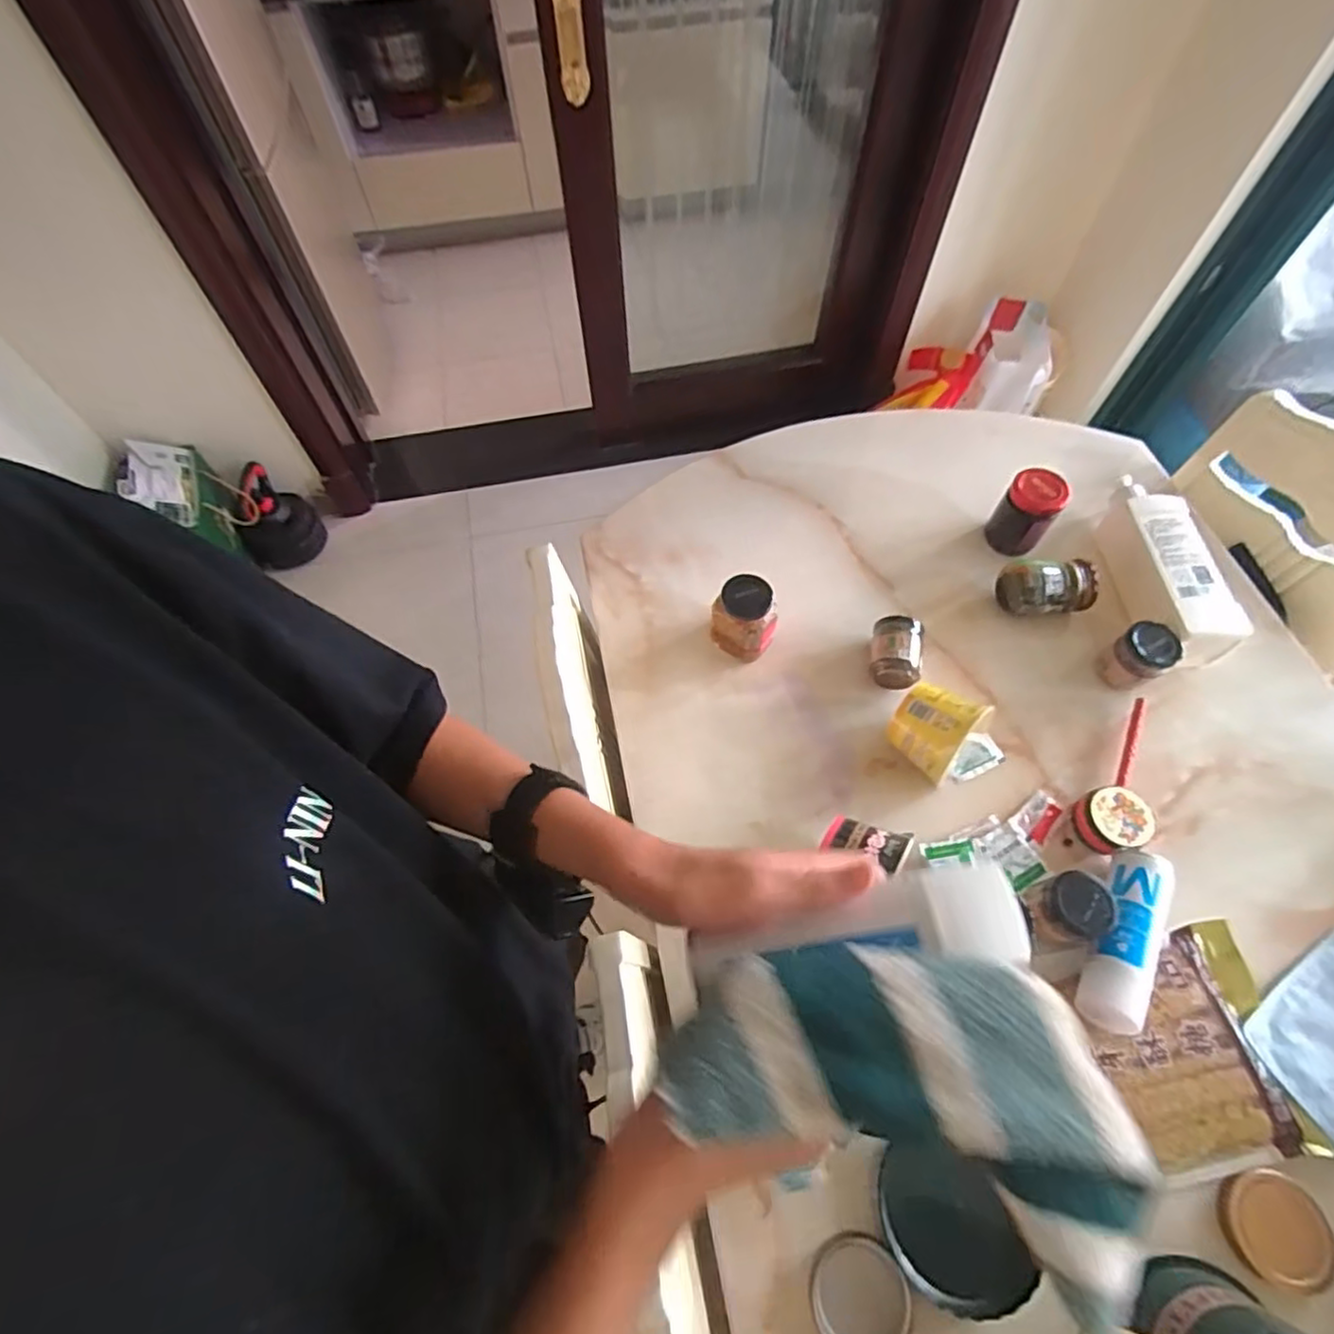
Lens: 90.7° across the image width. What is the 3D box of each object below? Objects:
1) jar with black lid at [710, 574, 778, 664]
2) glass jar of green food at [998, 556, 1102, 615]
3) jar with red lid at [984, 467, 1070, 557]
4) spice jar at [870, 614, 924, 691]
[{"bbox_3d":[0.091,-0.056,0.769,0.063,0.089,0.059,0,62,1],"label":"jar with black lid"},{"bbox_3d":[0.467,-0.096,0.815,0.108,0.059,0.067,-1,62,1],"label":"glass jar of green food"},{"bbox_3d":[0.461,-0.195,0.849,0.065,0.102,0.067,0,62,1],"label":"jar with red lid"},{"bbox_3d":[0.266,-0.014,0.773,0.058,0.056,0.078,11,62,7],"label":"spice jar"}]

